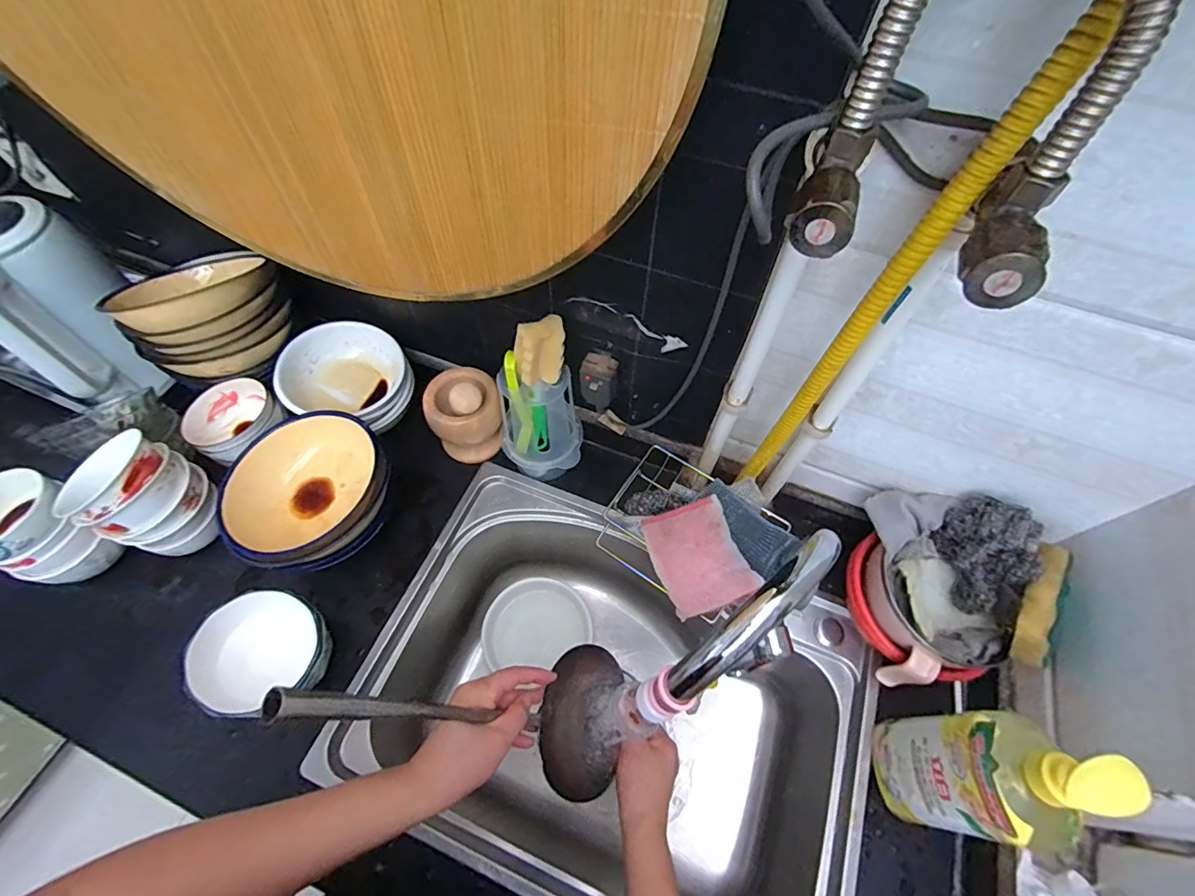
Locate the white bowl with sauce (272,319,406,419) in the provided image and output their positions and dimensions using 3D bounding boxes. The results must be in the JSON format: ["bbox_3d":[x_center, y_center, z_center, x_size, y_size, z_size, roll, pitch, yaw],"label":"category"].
[{"bbox_3d":[-0.358,-0.109,0.724,0.159,0.071,0.145,0,60,-1],"label":"white bowl with sauce"}]

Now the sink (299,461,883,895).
[{"bbox_3d":[0.028,0.322,0.651,0.566,0.255,0.417,20,61,10],"label":"sink"}]

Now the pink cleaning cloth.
[{"bbox_3d":[0.101,0.108,0.510,0.085,0.022,0.108,-16,61,-10],"label":"pink cleaning cloth"}]

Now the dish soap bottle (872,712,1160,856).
[{"bbox_3d":[0.343,0.289,0.446,0.069,0.269,0.092,2,60,0],"label":"dish soap bottle"}]

